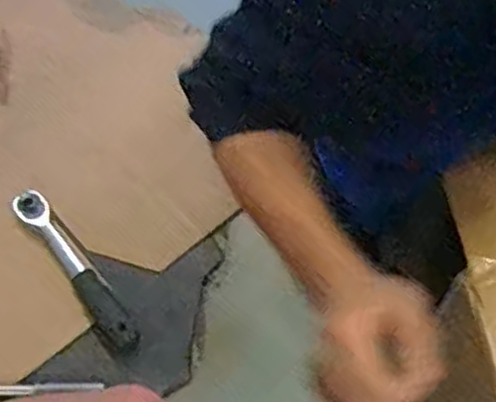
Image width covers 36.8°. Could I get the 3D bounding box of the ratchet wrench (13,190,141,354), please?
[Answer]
[{"bbox_3d":[-0.209,0.081,0.897,0.037,0.027,0.244,-35,66,-17],"label":"ratchet wrench"}]

